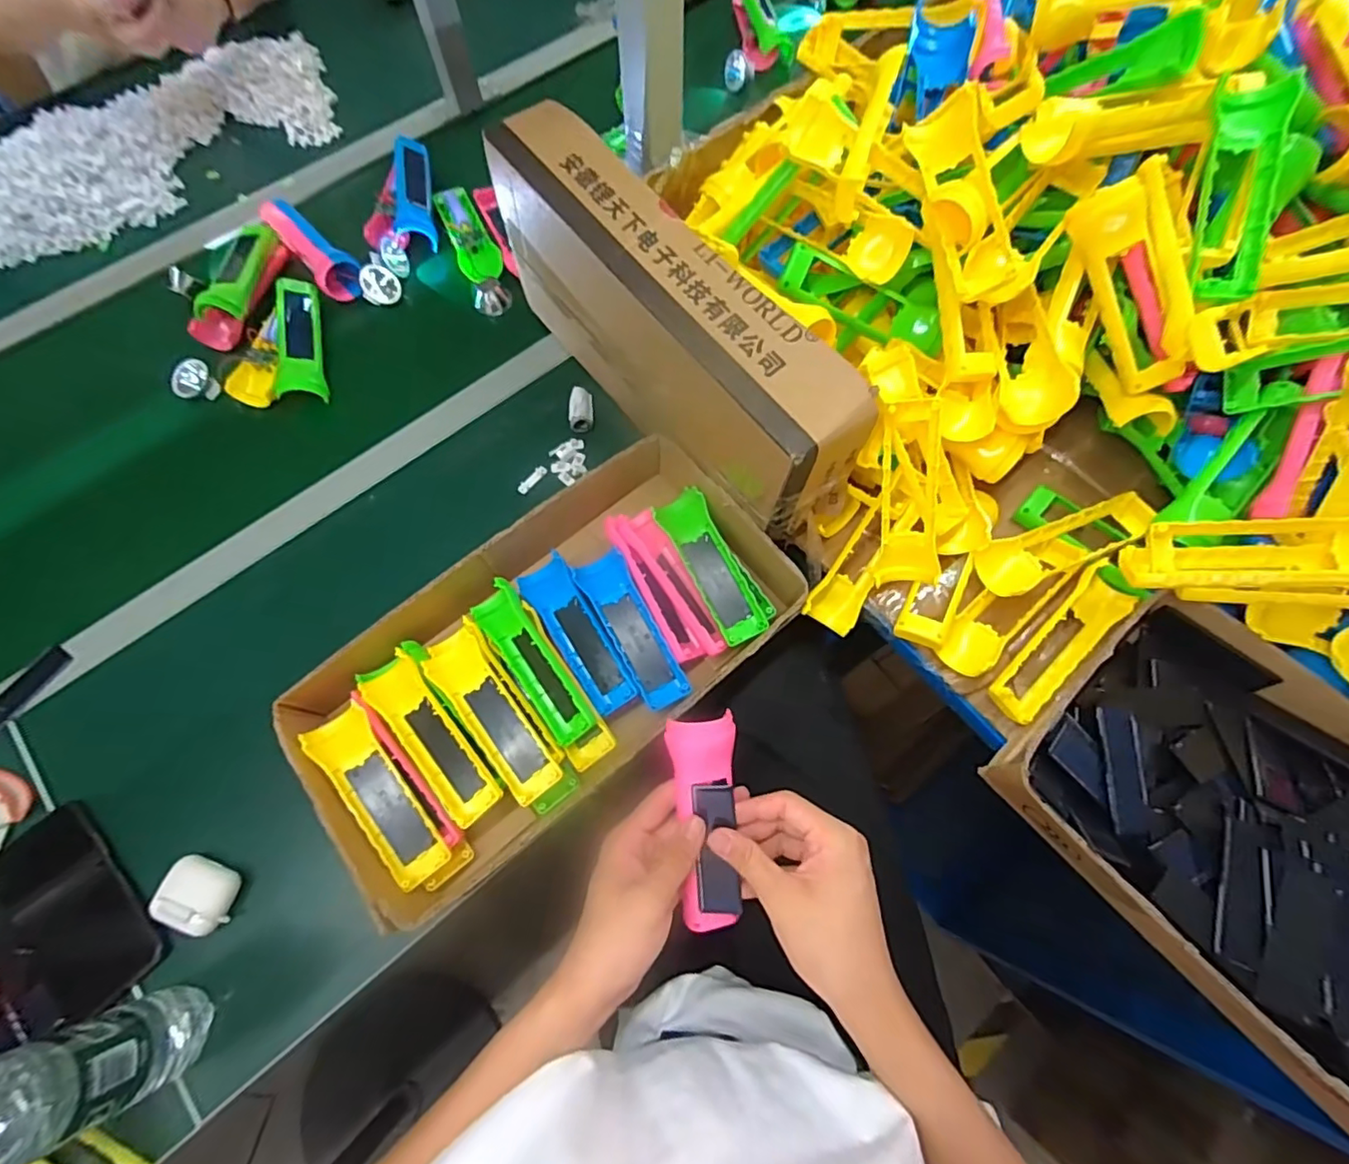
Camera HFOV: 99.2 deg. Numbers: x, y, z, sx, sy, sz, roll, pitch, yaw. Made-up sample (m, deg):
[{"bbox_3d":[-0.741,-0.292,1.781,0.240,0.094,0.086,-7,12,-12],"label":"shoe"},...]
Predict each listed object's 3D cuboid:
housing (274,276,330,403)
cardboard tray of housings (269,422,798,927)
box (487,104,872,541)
[{"bbox_3d":[-0.434,-0.280,0.662,0.053,0.032,0.162,-14,70,-6],"label":"housing"},{"bbox_3d":[-0.109,0.059,0.518,0.424,0.082,0.224,-37,74,-13],"label":"cardboard tray of housings"},{"bbox_3d":[-0.008,-0.225,0.525,0.090,0.171,0.415,-38,75,-14],"label":"box"}]

